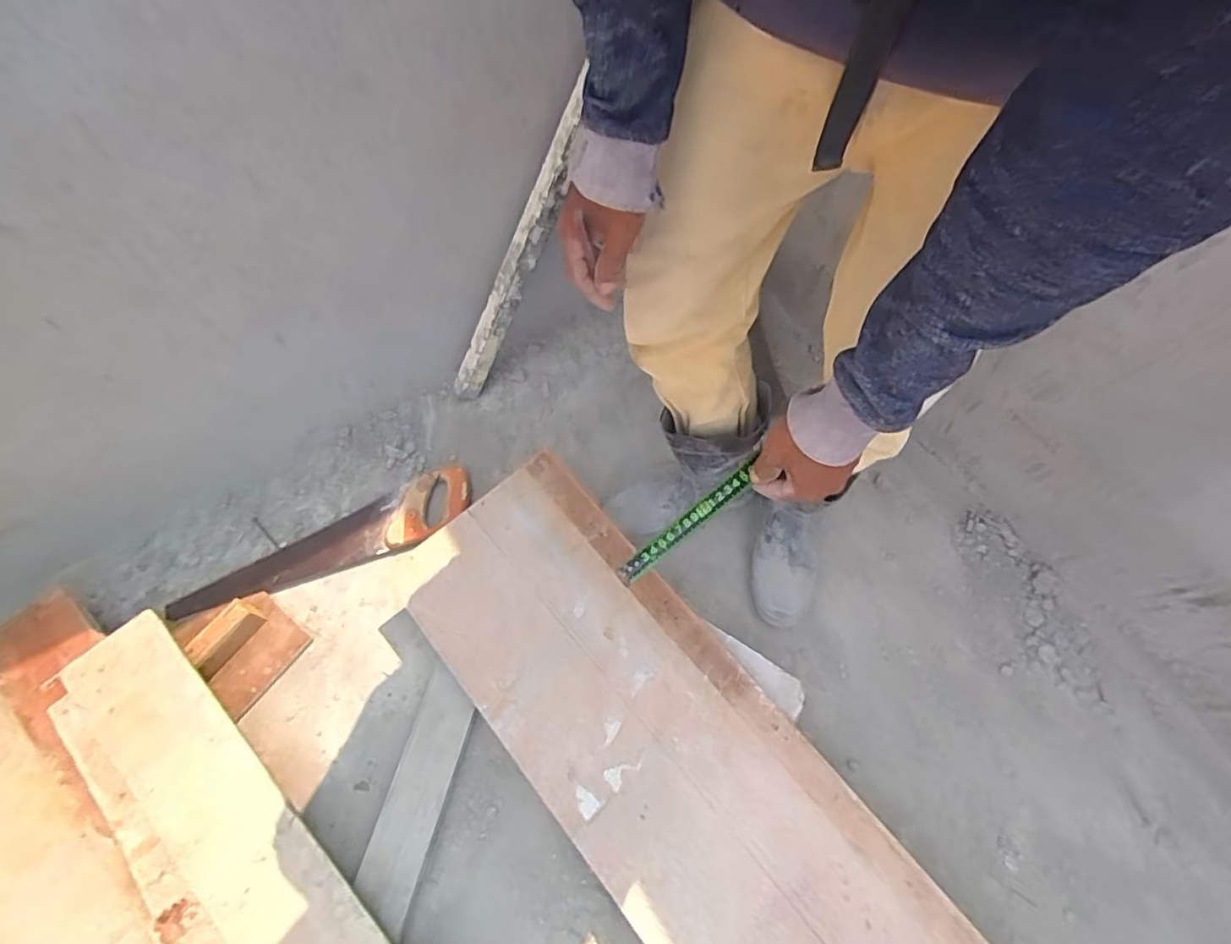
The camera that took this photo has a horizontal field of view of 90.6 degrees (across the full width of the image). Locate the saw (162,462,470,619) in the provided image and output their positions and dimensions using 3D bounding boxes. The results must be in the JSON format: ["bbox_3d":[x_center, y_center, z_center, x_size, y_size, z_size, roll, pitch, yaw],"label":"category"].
[{"bbox_3d":[-0.466,0.120,0.989,0.477,0.021,0.106,-23,67,-11],"label":"saw"}]

